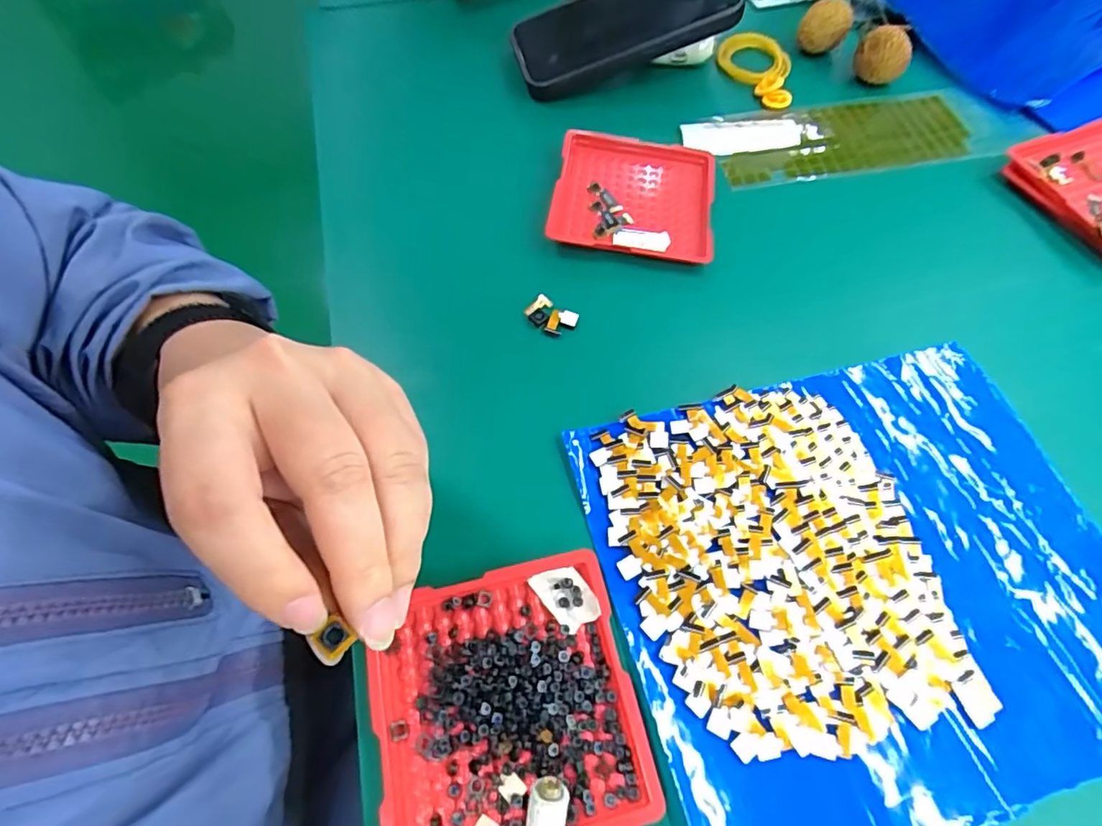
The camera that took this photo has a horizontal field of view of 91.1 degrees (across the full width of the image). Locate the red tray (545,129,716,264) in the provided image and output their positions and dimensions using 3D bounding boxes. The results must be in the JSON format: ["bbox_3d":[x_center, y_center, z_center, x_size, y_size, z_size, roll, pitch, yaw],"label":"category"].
[{"bbox_3d":[0.053,-0.139,0.343,0.099,0.011,0.097,9,62,2],"label":"red tray"}]

